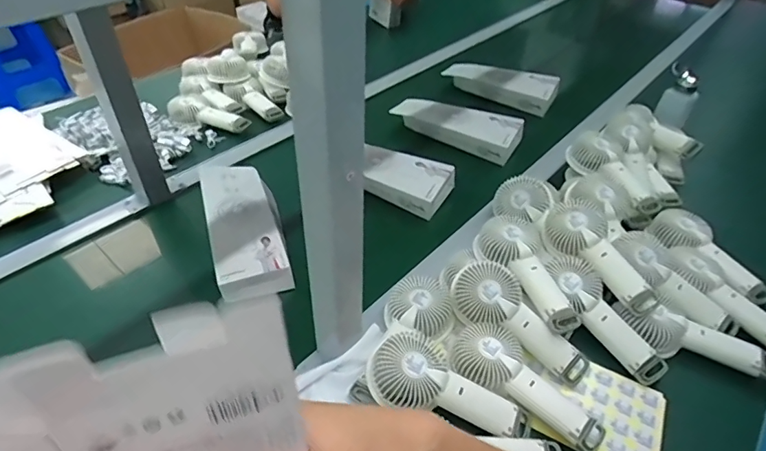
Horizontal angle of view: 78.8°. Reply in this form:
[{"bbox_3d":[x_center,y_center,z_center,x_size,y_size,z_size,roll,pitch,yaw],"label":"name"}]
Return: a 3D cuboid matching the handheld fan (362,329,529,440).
[{"bbox_3d":[0.077,0.179,0.522,0.187,0.049,0.096,26,46,3],"label":"handheld fan"}]

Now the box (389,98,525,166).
[{"bbox_3d":[0.146,-0.201,0.934,0.248,0.057,0.086,23,47,20],"label":"box"}]

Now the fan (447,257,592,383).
[{"bbox_3d":[0.172,0.118,0.585,0.189,0.058,0.076,40,54,16],"label":"fan"}]

